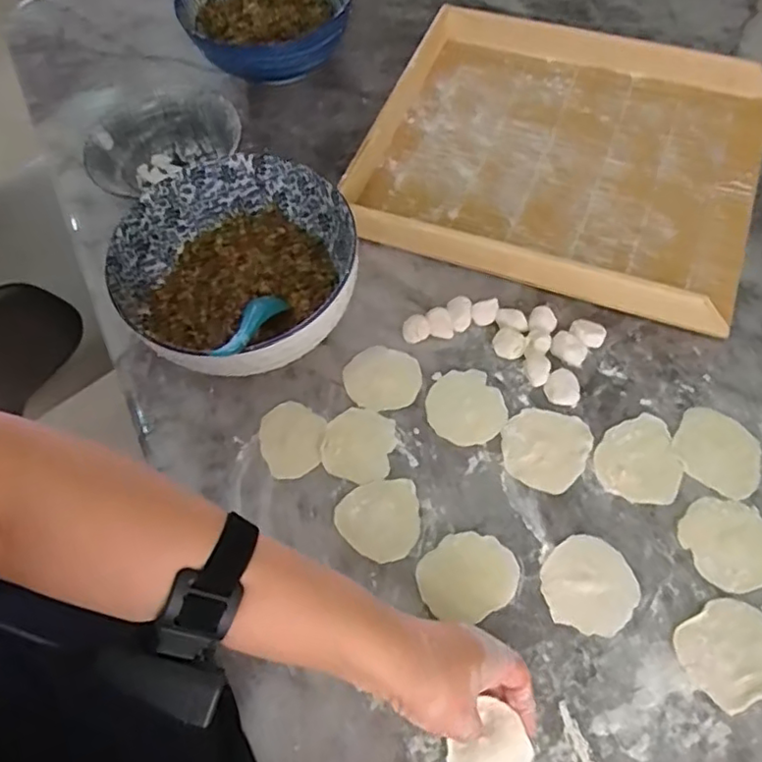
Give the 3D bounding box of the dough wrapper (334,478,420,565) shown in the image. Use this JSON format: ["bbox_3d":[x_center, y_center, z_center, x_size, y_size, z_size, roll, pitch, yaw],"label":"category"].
[{"bbox_3d":[-0.001,0.116,0.509,0.068,0.004,0.065,-14,64,-3],"label":"dough wrapper"}]

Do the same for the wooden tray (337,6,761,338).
[{"bbox_3d":[0.201,-0.261,0.662,0.390,0.037,0.381,18,66,12],"label":"wooden tray"}]

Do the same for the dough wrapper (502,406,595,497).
[{"bbox_3d":[0.140,0.058,0.527,0.071,0.006,0.068,-1,64,3],"label":"dough wrapper"}]

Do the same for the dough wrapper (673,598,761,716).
[{"bbox_3d":[0.255,0.198,0.448,0.071,0.004,0.065,-21,64,-6],"label":"dough wrapper"}]

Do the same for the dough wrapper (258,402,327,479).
[{"bbox_3d":[-0.080,0.053,0.547,0.056,0.006,0.069,4,64,6],"label":"dough wrapper"}]

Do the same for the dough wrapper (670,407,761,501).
[{"bbox_3d":[0.283,0.059,0.516,0.070,0.008,0.064,33,70,18],"label":"dough wrapper"}]

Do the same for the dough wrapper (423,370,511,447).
[{"bbox_3d":[0.076,0.024,0.553,0.068,0.004,0.070,-9,64,-1],"label":"dough wrapper"}]

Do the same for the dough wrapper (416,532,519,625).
[{"bbox_3d":[0.068,0.154,0.485,0.076,0.004,0.063,-24,65,-8],"label":"dough wrapper"}]

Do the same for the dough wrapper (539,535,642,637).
[{"bbox_3d":[0.160,0.159,0.476,0.070,0.004,0.071,-24,65,-8],"label":"dough wrapper"}]

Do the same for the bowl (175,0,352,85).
[{"bbox_3d":[-0.131,-0.422,0.727,0.182,0.095,0.170,-2,62,4],"label":"bowl"}]

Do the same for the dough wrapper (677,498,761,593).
[{"bbox_3d":[0.276,0.126,0.484,0.069,0.004,0.071,-22,65,-7],"label":"dough wrapper"}]

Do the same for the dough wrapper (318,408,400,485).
[{"bbox_3d":[-0.020,0.055,0.540,0.062,0.005,0.065,-1,64,3],"label":"dough wrapper"}]

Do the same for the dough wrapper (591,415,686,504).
[{"bbox_3d":[0.221,0.064,0.519,0.067,0.004,0.078,24,68,14],"label":"dough wrapper"}]

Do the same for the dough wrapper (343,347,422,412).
[{"bbox_3d":[0.001,-0.002,0.569,0.069,0.004,0.063,-1,64,3],"label":"dough wrapper"}]

